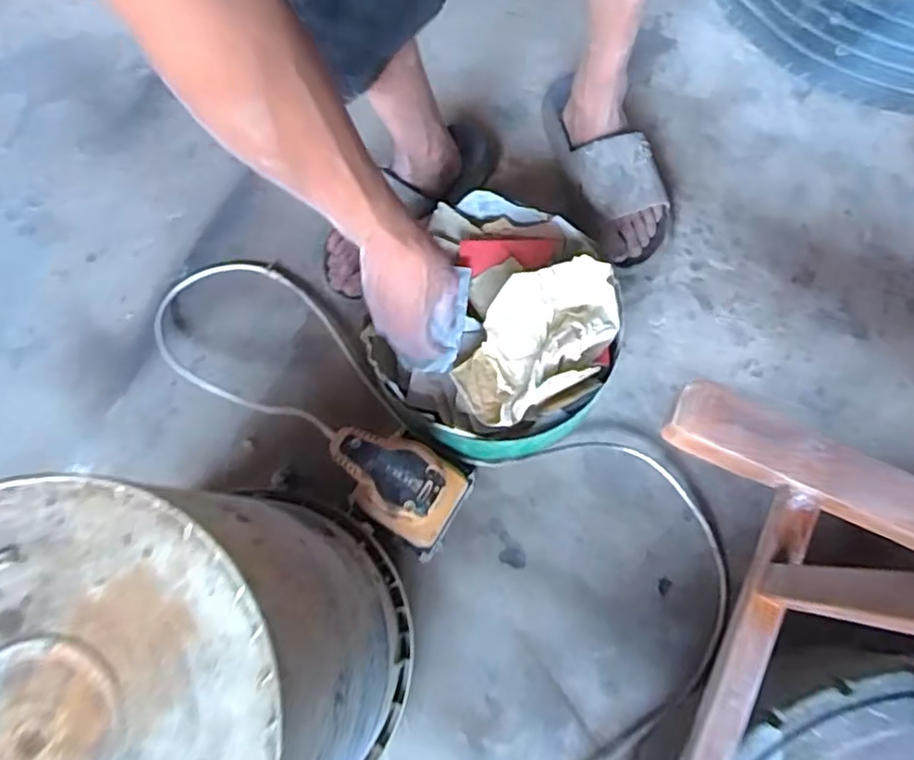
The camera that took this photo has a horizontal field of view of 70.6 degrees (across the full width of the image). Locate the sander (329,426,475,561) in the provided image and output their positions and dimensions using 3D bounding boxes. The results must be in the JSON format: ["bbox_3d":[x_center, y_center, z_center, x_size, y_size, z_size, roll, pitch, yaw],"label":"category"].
[{"bbox_3d":[-0.060,0.103,0.654,0.130,0.124,0.105,26,76,9],"label":"sander"}]

